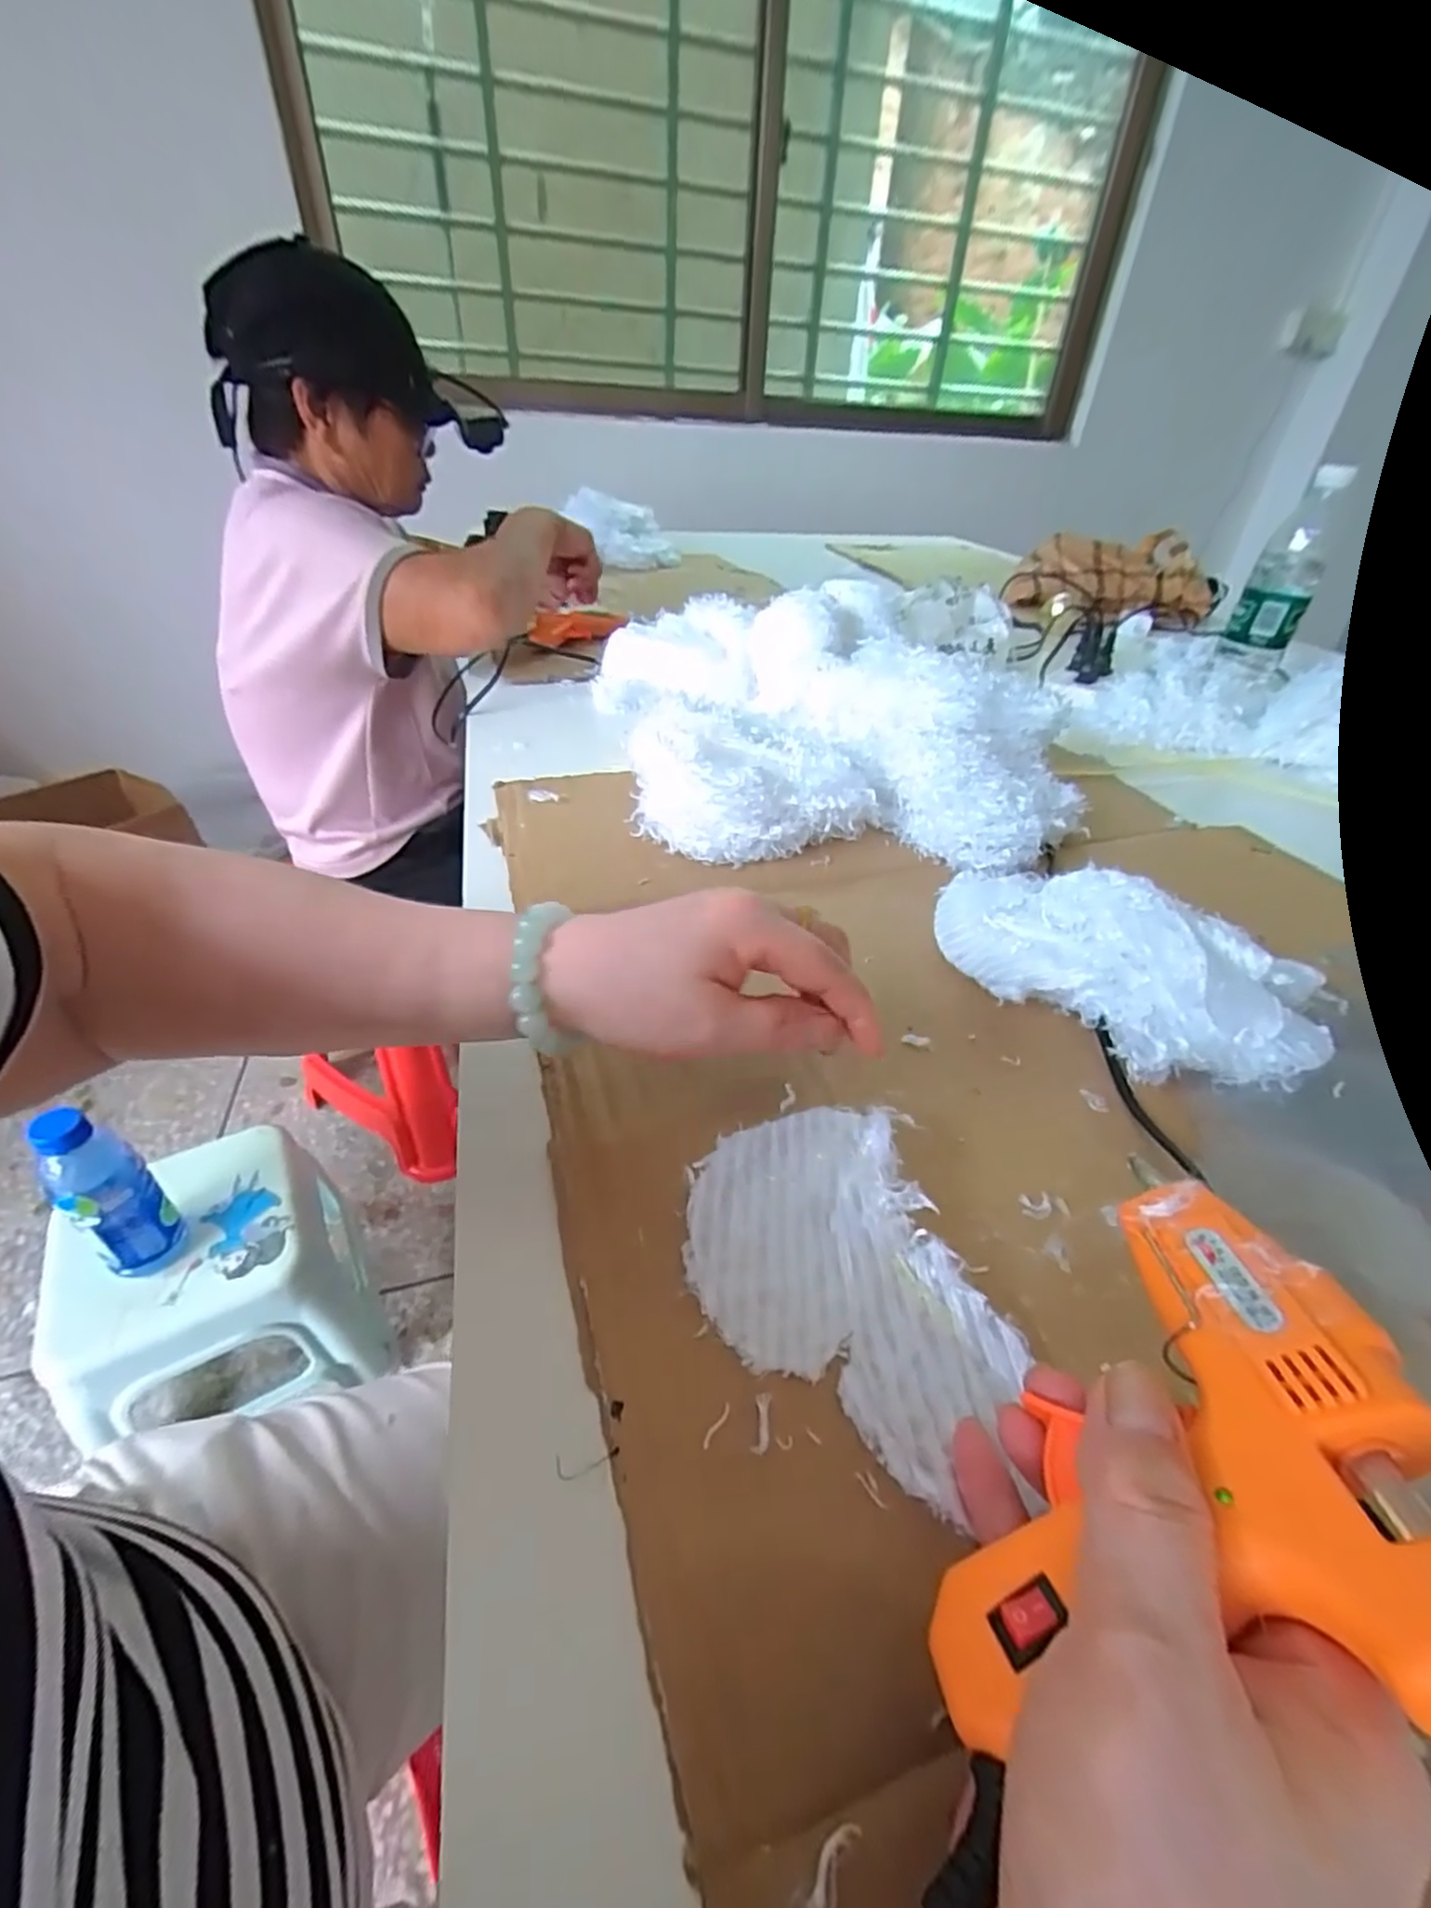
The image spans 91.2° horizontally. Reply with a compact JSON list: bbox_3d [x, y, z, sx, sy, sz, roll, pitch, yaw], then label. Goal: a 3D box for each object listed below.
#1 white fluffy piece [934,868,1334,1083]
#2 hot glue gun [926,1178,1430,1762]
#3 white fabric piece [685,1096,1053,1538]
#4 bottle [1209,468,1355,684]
[{"bbox_3d":[0.200,0.006,0.347,0.185,0.056,0.104,24,42,23],"label":"white fluffy piece"},{"bbox_3d":[0.106,0.115,0.169,0.107,0.030,0.107,-27,21,22],"label":"hot glue gun"},{"bbox_3d":[0.041,0.108,0.238,0.086,0.021,0.126,-15,42,-17],"label":"white fabric piece"},{"bbox_3d":[0.611,-0.406,0.747,0.067,0.175,0.072,29,45,28],"label":"bottle"}]

